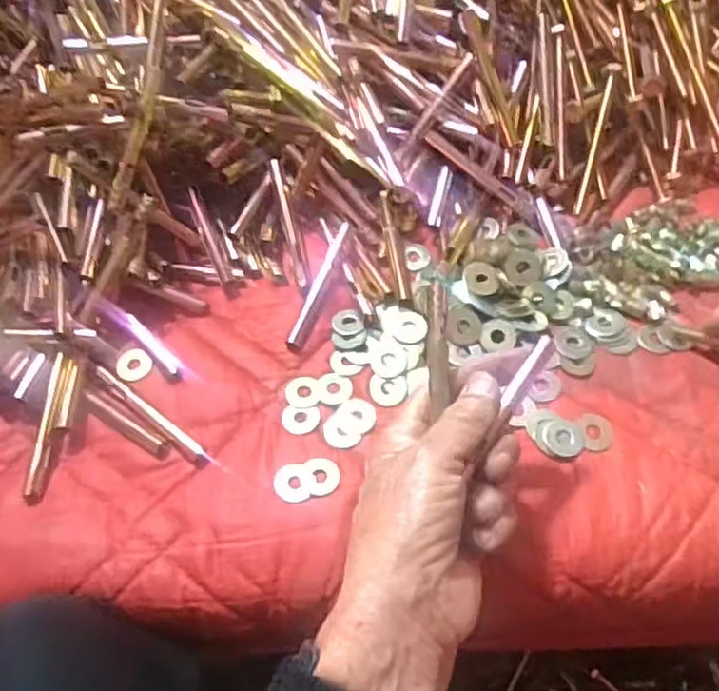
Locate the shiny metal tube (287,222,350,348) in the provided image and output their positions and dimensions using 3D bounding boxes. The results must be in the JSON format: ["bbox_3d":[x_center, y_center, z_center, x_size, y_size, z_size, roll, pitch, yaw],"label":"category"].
[{"bbox_3d":[-0.026,-0.039,0.446,0.007,0.012,0.091,17,62,13],"label":"shiny metal tube"}]

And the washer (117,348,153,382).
[{"bbox_3d":[-0.137,0.011,0.427,0.020,0.006,0.023,-24,61,-10],"label":"washer"}]

